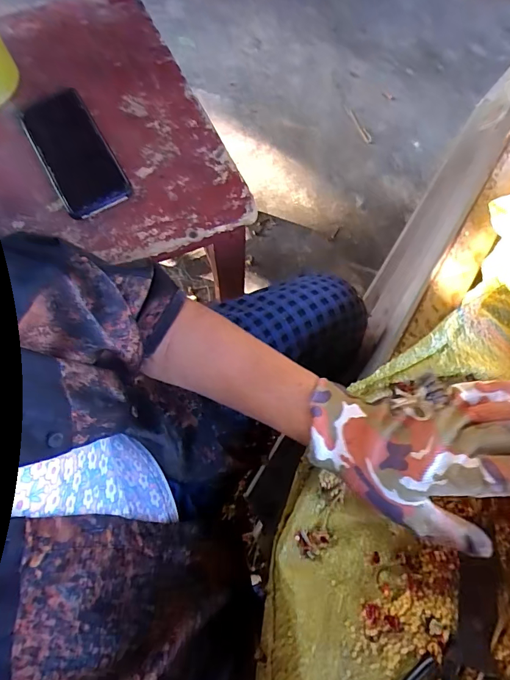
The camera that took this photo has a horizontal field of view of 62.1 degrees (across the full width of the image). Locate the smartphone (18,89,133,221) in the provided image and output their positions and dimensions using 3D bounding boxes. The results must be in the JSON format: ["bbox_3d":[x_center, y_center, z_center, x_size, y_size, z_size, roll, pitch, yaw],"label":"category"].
[{"bbox_3d":[-0.211,-0.219,0.496,0.077,0.014,0.163,-29,78,-9],"label":"smartphone"}]

